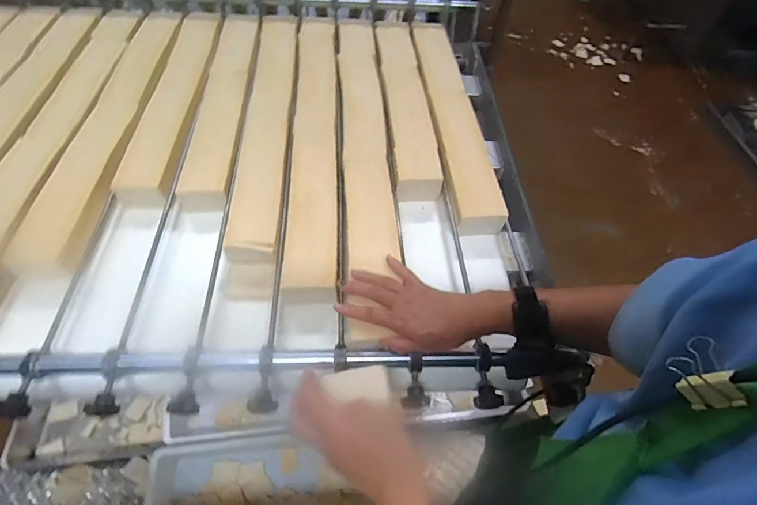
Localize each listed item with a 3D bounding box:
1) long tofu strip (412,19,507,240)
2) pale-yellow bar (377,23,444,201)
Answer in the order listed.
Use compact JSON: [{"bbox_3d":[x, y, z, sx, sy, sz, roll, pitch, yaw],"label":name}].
[{"bbox_3d":[0.147,-0.288,0.819,0.093,0.056,0.600,-1,55,-5],"label":"long tofu strip"},{"bbox_3d":[0.053,-0.321,0.833,0.084,0.052,0.566,0,55,-4],"label":"pale-yellow bar"}]

